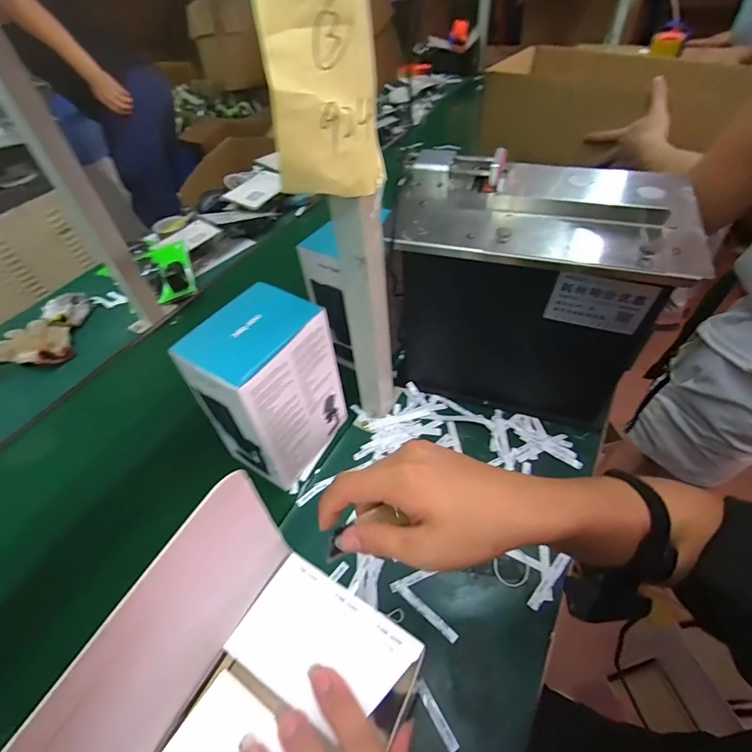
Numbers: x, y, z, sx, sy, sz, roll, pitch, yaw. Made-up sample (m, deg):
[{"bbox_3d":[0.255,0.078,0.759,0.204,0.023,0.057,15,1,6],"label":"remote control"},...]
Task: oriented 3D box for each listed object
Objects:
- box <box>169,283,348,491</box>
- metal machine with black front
[{"bbox_3d":[-0.141,0.023,0.565,0.118,0.231,0.147,20,53,21],"label":"box"},{"bbox_3d":[0.199,-0.110,0.591,0.353,0.315,0.186,13,51,16],"label":"metal machine with black front"}]

